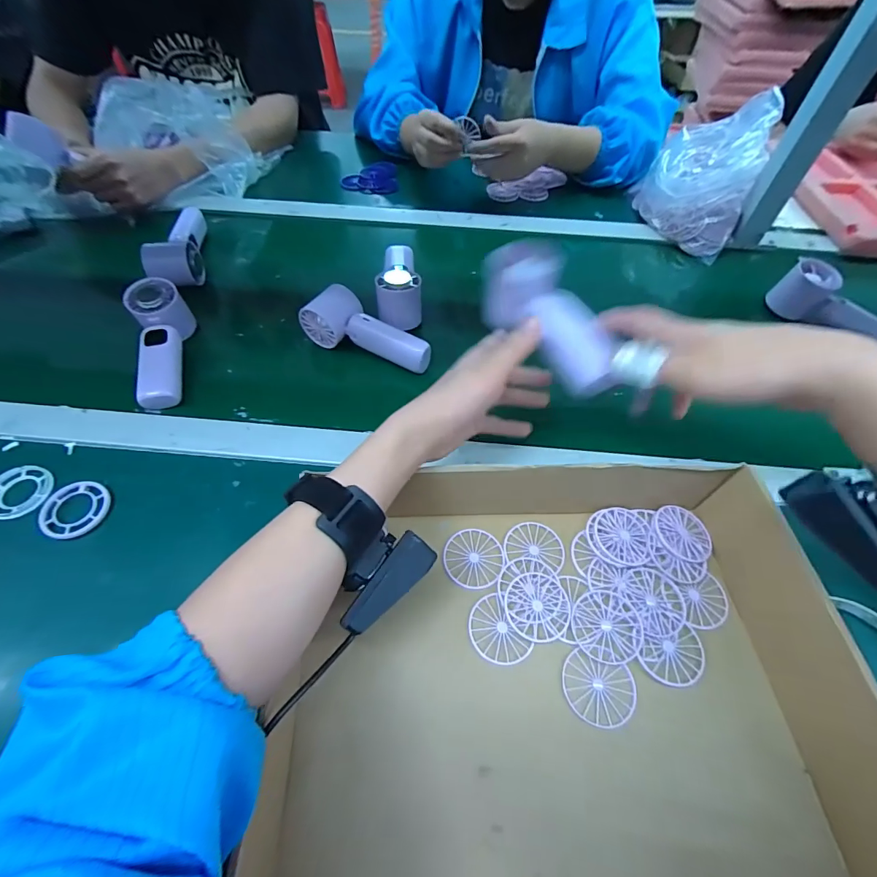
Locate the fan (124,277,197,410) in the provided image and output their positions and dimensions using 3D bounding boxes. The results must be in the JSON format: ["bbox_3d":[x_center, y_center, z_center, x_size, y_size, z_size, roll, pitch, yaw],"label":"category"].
[{"bbox_3d":[-0.317,-0.106,0.482,0.050,0.046,0.162,-10,72,-8],"label":"fan"}]

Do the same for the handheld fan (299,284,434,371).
[{"bbox_3d":[-0.079,-0.126,0.487,0.154,0.044,0.054,24,58,14],"label":"handheld fan"}]

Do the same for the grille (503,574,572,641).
[{"bbox_3d":[0.078,0.131,0.330,0.049,0.004,0.050,1,56,-1],"label":"grille"}]

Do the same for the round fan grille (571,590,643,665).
[{"bbox_3d":[0.129,0.142,0.321,0.050,0.004,0.050,1,56,-1],"label":"round fan grille"}]

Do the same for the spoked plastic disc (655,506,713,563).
[{"bbox_3d":[0.211,0.081,0.363,0.045,0.004,0.048,6,57,-9],"label":"spoked plastic disc"}]

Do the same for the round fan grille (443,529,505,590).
[{"bbox_3d":[0.029,0.100,0.353,0.050,0.004,0.051,0,54,0],"label":"round fan grille"}]

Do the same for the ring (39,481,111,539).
[{"bbox_3d":[-0.328,0.063,0.380,0.053,0.007,0.057,1,56,-1],"label":"ring"}]

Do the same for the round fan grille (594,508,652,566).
[{"bbox_3d":[0.157,0.084,0.362,0.045,0.009,0.049,1,56,-1],"label":"round fan grille"}]

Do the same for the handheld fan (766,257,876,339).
[{"bbox_3d":[0.510,-0.163,0.528,0.055,0.049,0.157,-38,65,-24],"label":"handheld fan"}]

